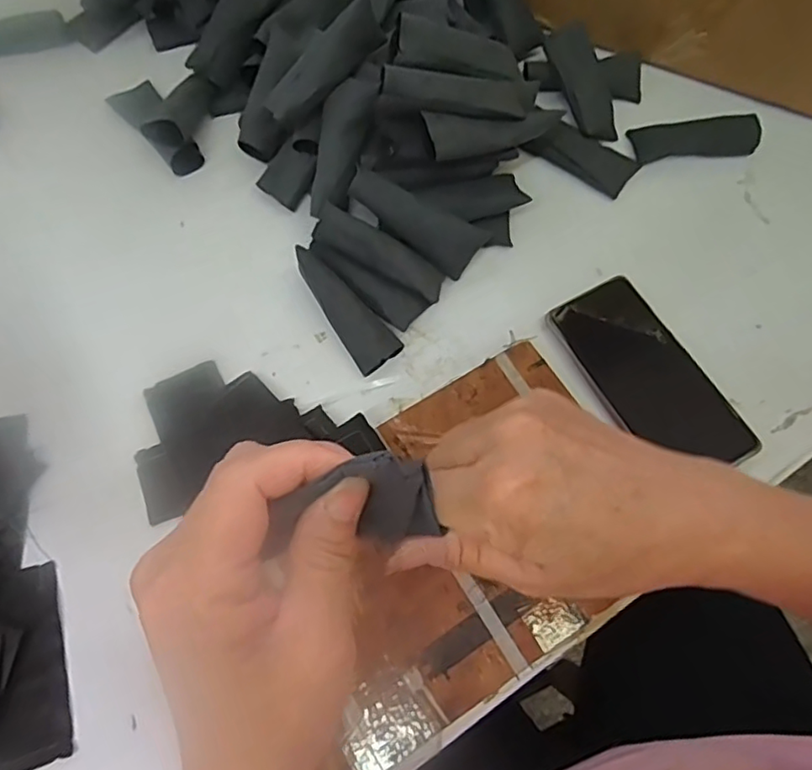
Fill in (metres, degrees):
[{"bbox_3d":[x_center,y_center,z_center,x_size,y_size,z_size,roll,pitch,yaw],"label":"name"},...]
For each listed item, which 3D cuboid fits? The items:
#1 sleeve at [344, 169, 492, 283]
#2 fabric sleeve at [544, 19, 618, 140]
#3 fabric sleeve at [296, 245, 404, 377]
[{"bbox_3d":[0.007,-0.121,0.440,0.103,0.028,0.035,31,70,-12],"label":"sleeve"},{"bbox_3d":[0.152,-0.258,0.508,0.036,0.023,0.100,-23,93,-10],"label":"fabric sleeve"},{"bbox_3d":[-0.045,-0.058,0.441,0.034,0.014,0.102,-36,86,-13],"label":"fabric sleeve"}]

